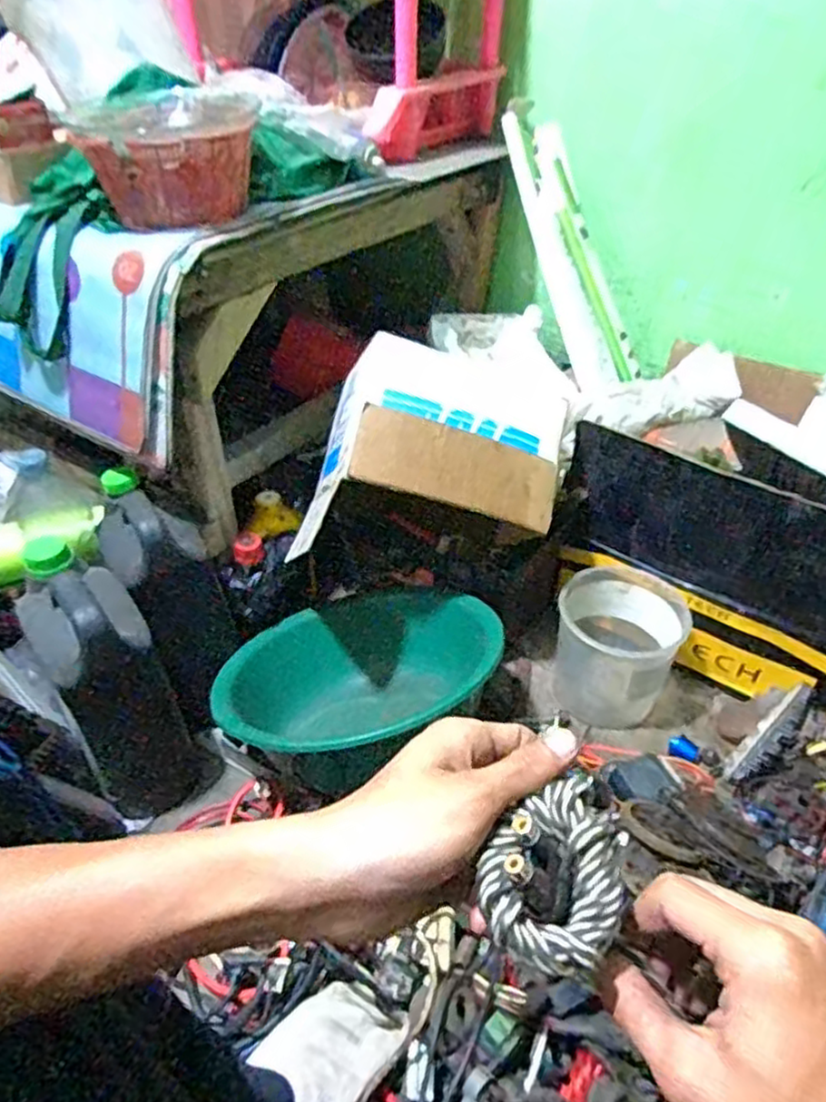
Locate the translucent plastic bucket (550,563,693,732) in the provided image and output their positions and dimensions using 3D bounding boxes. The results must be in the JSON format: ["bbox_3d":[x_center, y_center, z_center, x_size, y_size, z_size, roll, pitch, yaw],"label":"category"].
[{"bbox_3d":[0.289,0.136,1.007,0.157,0.161,0.167,0,40,0],"label":"translucent plastic bucket"}]

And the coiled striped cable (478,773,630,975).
[{"bbox_3d":[0.058,0.126,0.279,0.052,0.023,0.069,16,43,18],"label":"coiled striped cable"}]

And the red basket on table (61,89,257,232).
[{"bbox_3d":[-0.268,-0.428,0.777,0.184,0.103,0.150,-10,41,-12],"label":"red basket on table"}]

